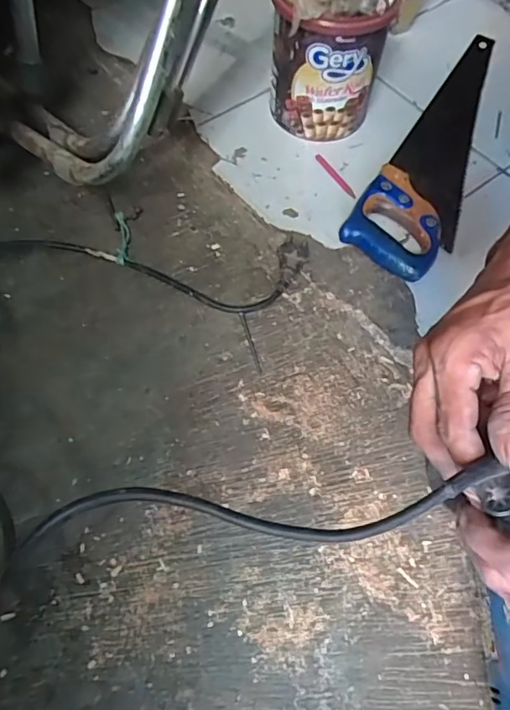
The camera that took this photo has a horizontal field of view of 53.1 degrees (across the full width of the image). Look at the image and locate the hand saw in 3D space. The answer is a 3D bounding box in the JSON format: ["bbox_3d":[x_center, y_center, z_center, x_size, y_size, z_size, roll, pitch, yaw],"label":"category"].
[{"bbox_3d":[0.254,-0.286,0.662,0.109,0.035,0.481,27,66,11],"label":"hand saw"}]

